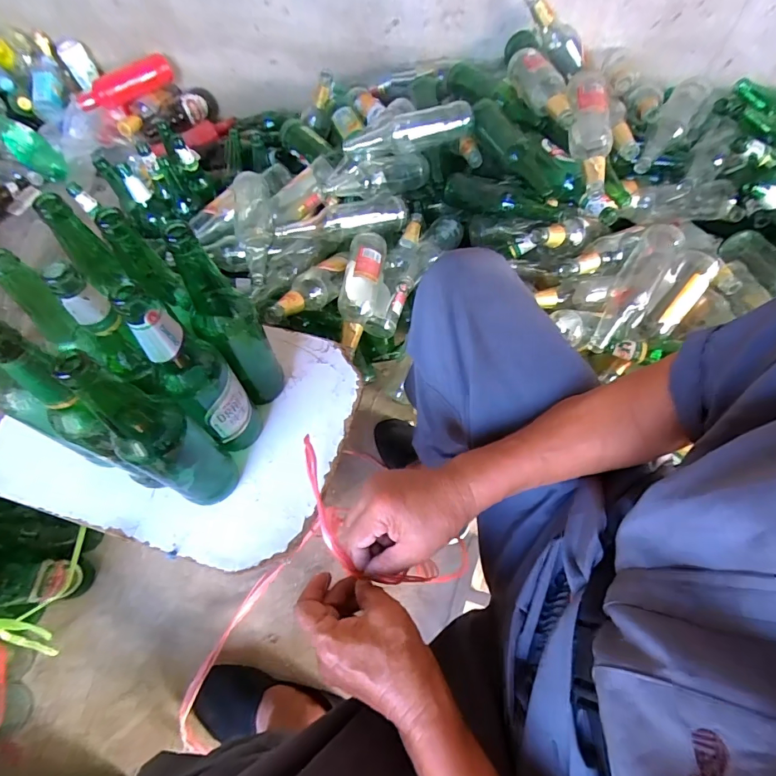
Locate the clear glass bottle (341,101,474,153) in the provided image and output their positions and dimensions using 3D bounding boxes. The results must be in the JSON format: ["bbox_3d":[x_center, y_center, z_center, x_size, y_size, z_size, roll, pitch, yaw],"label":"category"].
[{"bbox_3d":[0.037,-0.514,0.858,0.267,0.058,0.073,-17,64,-8],"label":"clear glass bottle"}]

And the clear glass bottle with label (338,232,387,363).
[{"bbox_3d":[-0.050,-0.170,0.799,0.077,0.068,0.248,5,63,3],"label":"clear glass bottle with label"}]

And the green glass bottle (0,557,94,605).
[{"bbox_3d":[-0.544,0.283,0.642,0.061,0.250,0.068,7,63,4],"label":"green glass bottle"}]

